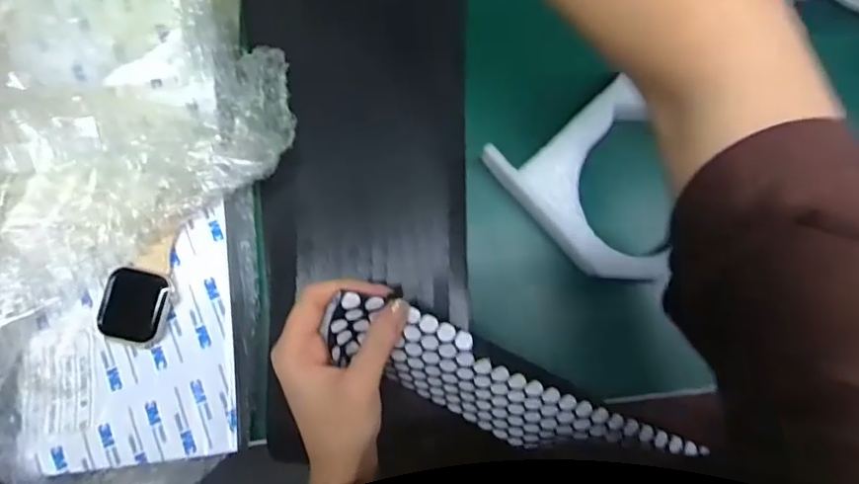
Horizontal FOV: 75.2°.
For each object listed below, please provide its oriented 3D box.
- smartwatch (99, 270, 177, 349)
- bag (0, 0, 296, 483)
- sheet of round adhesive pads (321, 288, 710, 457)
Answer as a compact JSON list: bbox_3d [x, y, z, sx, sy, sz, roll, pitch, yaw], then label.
[{"bbox_3d":[-0.167,0.038,0.315,0.034,0.017,0.044,13,84,4],"label":"smartwatch"},{"bbox_3d":[-0.173,-0.028,0.326,0.182,0.074,0.380,-2,83,2],"label":"bag"},{"bbox_3d":[0.040,0.089,0.319,0.213,0.014,0.062,26,126,-8],"label":"sheet of round adhesive pads"}]

